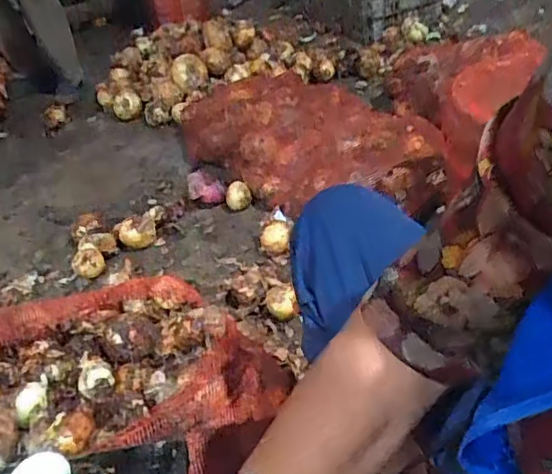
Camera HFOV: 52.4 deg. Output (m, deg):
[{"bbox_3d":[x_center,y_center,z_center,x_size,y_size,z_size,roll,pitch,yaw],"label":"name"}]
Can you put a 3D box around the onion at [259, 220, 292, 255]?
[{"bbox_3d":[0.001,0.005,1.169,0.062,0.057,0.071,2,40,12],"label":"onion"}]

